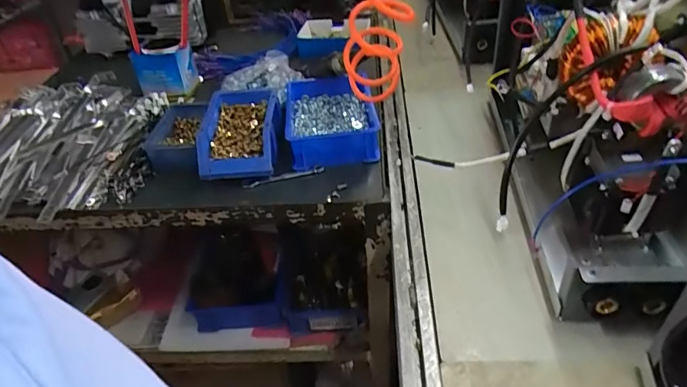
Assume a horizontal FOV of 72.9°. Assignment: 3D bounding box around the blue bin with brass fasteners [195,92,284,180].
[{"bbox_3d":[-0.169,-0.101,0.769,0.128,0.076,0.183,-9,40,-6],"label":"blue bin with brass fasteners"}]

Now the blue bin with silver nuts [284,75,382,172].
[{"bbox_3d":[-0.025,-0.127,0.807,0.147,0.066,0.205,-7,40,-3],"label":"blue bin with silver nuts"}]

